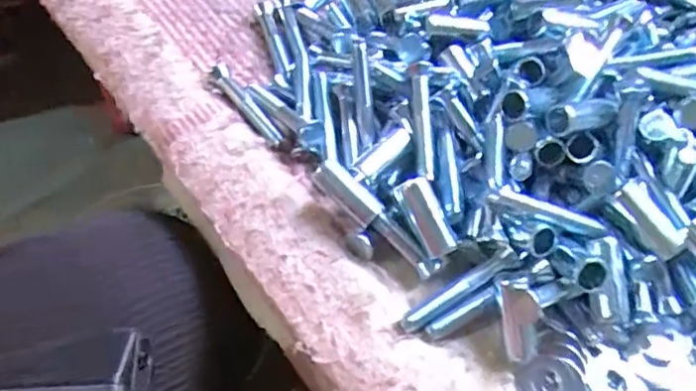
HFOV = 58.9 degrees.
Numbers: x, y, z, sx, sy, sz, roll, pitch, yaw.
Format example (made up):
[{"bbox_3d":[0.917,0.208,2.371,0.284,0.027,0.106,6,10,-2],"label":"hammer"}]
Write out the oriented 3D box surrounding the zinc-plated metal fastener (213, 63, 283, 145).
[{"bbox_3d":[-0.049,-0.045,0.305,0.009,0.008,0.056,-32,65,-22],"label":"zinc-plated metal fastener"}]

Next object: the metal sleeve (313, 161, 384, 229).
[{"bbox_3d":[-0.001,-0.001,0.278,0.037,0.012,0.010,43,57,-22],"label":"metal sleeve"}]

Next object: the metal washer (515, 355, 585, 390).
[{"bbox_3d":[0.080,0.074,0.243,0.025,0.004,0.022,4,57,-1],"label":"metal washer"}]

